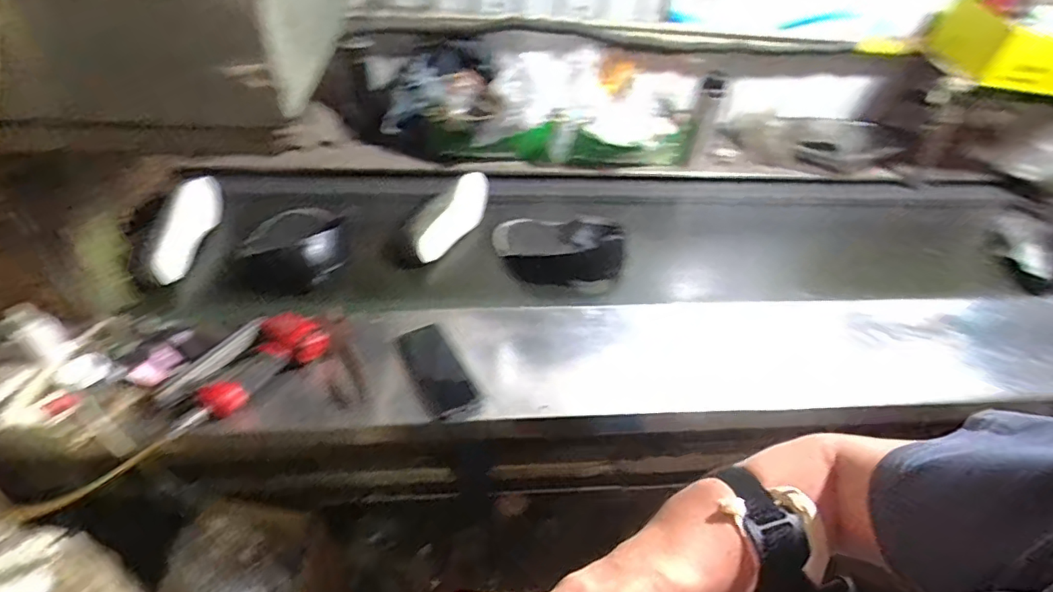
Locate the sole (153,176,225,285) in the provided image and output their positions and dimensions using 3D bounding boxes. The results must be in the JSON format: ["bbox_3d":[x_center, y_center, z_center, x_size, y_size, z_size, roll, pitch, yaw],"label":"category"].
[{"bbox_3d":[-0.666,-0.141,1.058,0.091,0.046,0.287,-6,46,-12],"label":"sole"}]

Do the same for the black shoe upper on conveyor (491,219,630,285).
[{"bbox_3d":[0.066,-0.114,1.125,0.266,0.104,0.150,4,45,-2],"label":"black shoe upper on conveyor"}]

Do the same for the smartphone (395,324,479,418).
[{"bbox_3d":[-0.143,0.115,0.835,0.076,0.015,0.136,-26,79,-23],"label":"smartphone"}]

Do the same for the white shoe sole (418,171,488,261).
[{"bbox_3d":[-0.152,-0.177,1.149,0.032,0.093,0.280,-13,31,37],"label":"white shoe sole"}]

